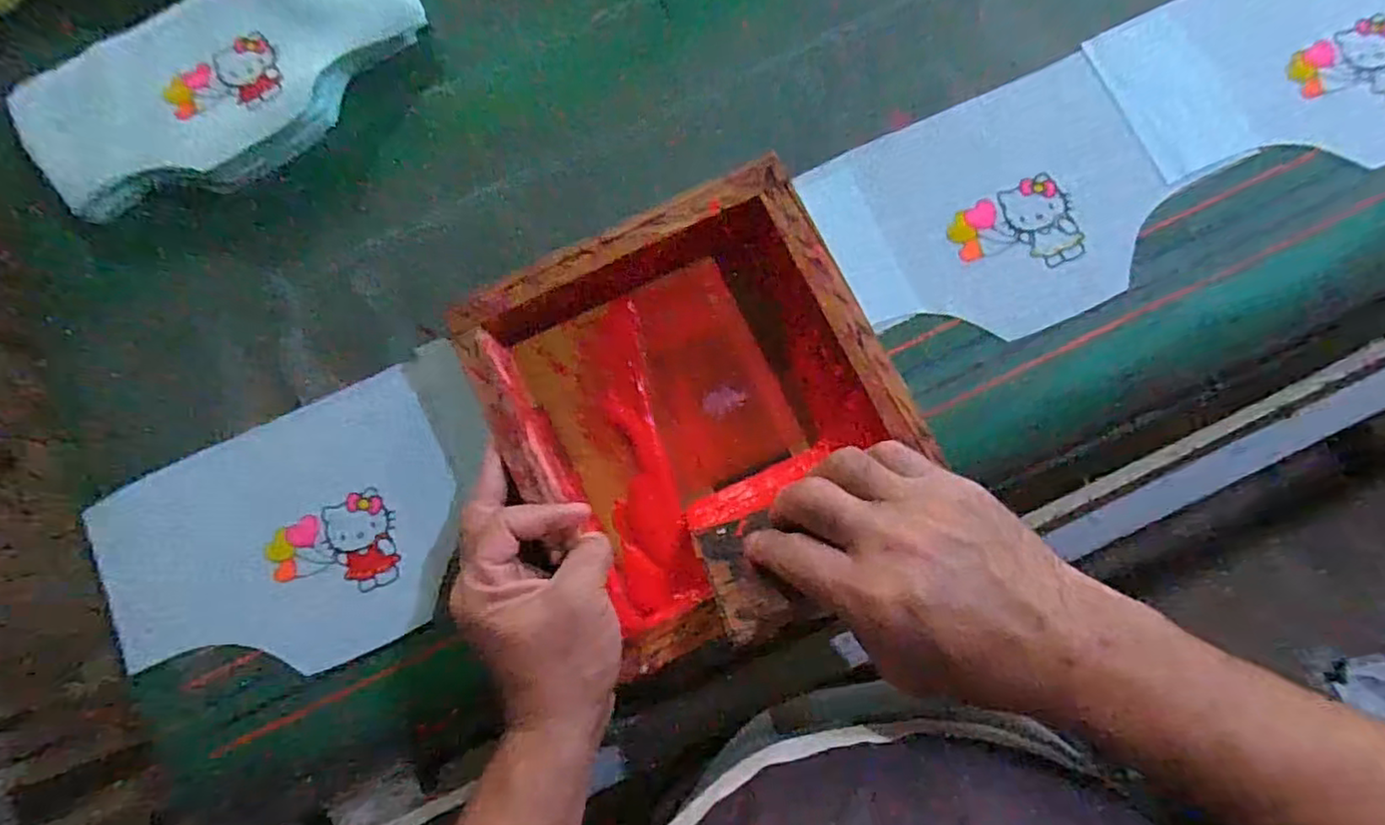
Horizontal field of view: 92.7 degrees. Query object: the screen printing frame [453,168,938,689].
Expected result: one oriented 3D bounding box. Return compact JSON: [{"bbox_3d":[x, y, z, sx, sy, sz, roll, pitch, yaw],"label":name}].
[{"bbox_3d":[0.007,0.000,0.425,0.230,0.057,0.252,-28,81,-2],"label":"screen printing frame"}]

